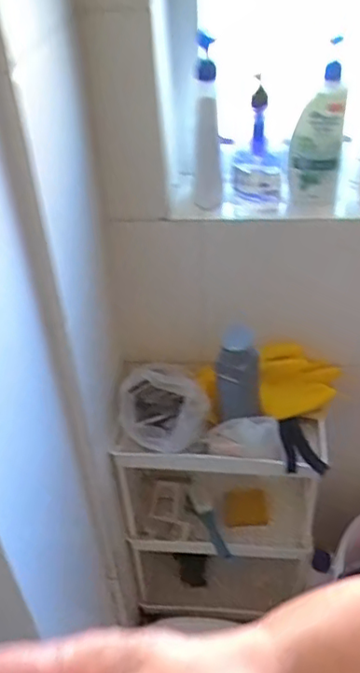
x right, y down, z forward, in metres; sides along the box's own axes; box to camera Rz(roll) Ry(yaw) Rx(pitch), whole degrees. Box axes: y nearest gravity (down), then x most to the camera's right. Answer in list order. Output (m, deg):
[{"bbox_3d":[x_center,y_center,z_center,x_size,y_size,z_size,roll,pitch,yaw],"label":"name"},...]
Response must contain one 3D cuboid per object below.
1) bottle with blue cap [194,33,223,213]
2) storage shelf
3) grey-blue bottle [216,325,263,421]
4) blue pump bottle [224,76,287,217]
[{"bbox_3d":[0.042,-0.319,0.918,0.042,0.260,0.050,-1,39,3],"label":"bottle with blue cap"},{"bbox_3d":[0.085,0.371,1.232,0.381,0.606,0.201,-1,39,4],"label":"storage shelf"},{"bbox_3d":[0.105,0.067,0.996,0.081,0.188,0.068,-32,47,-30],"label":"grey-blue bottle"},{"bbox_3d":[0.124,-0.303,0.962,0.098,0.210,0.092,-1,39,3],"label":"blue pump bottle"}]

